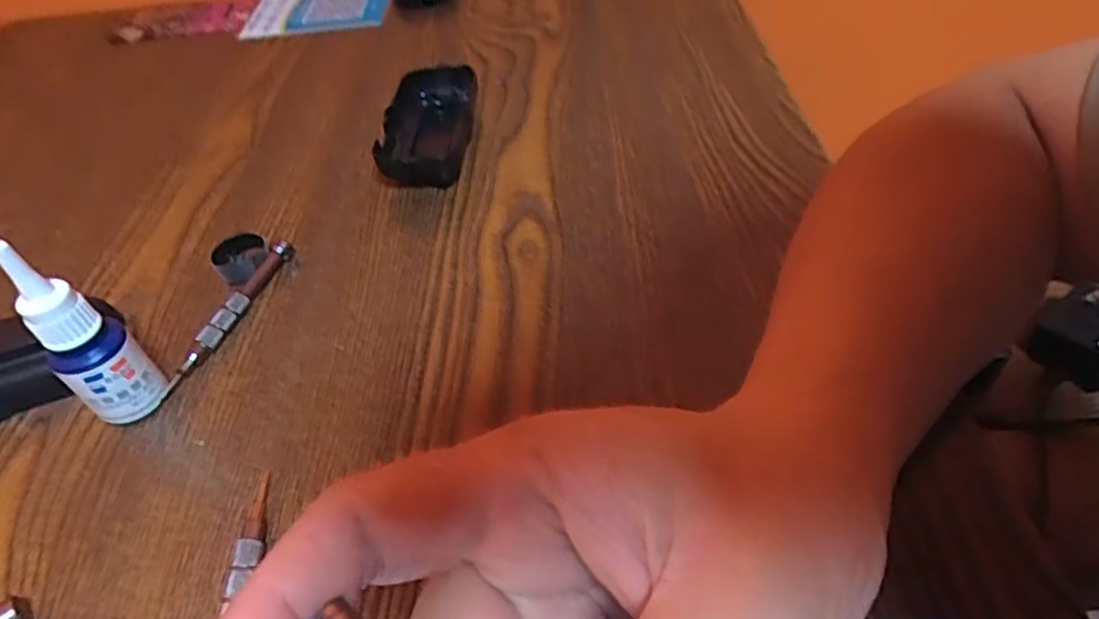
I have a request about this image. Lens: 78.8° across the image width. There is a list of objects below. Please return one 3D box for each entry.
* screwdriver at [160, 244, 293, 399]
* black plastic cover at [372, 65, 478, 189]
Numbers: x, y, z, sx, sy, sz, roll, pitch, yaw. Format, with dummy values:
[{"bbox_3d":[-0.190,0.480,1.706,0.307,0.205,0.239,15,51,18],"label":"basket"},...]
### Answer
[{"bbox_3d":[-0.161,0.000,0.341,0.012,0.010,0.102,9,48,15],"label":"screwdriver"},{"bbox_3d":[-0.078,-0.114,0.425,0.050,0.030,0.103,-1,47,6],"label":"black plastic cover"}]

